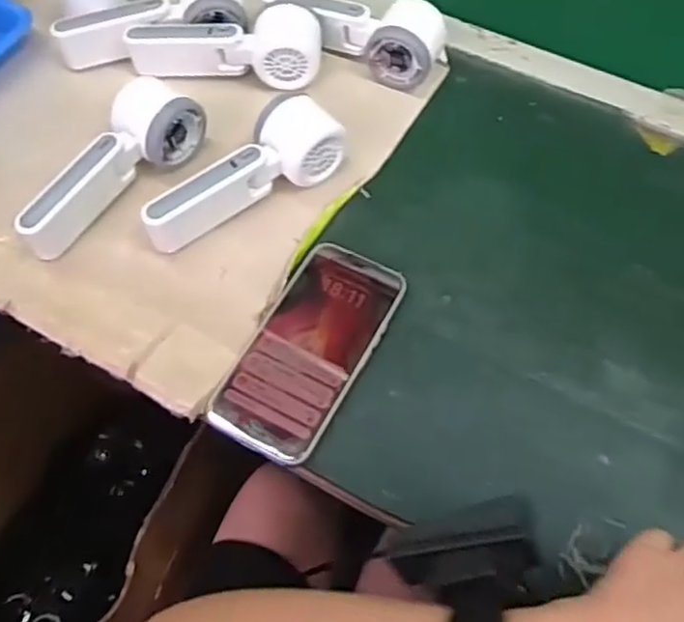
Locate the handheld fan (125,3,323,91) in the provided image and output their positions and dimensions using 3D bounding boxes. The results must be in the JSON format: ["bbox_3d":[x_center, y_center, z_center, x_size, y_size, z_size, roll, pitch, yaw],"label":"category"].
[{"bbox_3d":[-0.102,-0.233,0.590,0.165,0.049,0.047,6,60,2],"label":"handheld fan"}]

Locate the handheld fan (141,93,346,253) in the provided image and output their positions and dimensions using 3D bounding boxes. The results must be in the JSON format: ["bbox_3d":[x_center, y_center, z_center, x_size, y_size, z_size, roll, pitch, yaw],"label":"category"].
[{"bbox_3d":[-0.073,-0.097,0.515,0.056,0.055,0.162,40,67,20],"label":"handheld fan"}]

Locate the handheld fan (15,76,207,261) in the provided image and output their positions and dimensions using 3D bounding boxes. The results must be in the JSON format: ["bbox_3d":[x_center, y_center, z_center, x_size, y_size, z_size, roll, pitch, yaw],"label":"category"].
[{"bbox_3d":[-0.185,-0.113,0.532,0.057,0.060,0.170,35,65,18],"label":"handheld fan"}]

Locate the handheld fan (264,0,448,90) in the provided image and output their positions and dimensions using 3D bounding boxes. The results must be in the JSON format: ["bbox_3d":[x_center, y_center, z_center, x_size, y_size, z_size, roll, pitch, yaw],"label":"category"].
[{"bbox_3d":[0.008,-0.250,0.601,0.166,0.057,0.047,21,62,11],"label":"handheld fan"}]

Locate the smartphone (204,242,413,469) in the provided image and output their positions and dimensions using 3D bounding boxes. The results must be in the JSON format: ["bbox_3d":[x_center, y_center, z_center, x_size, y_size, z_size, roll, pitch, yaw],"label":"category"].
[{"bbox_3d":[-0.020,0.022,0.471,0.076,0.010,0.163,24,62,12],"label":"smartphone"}]

